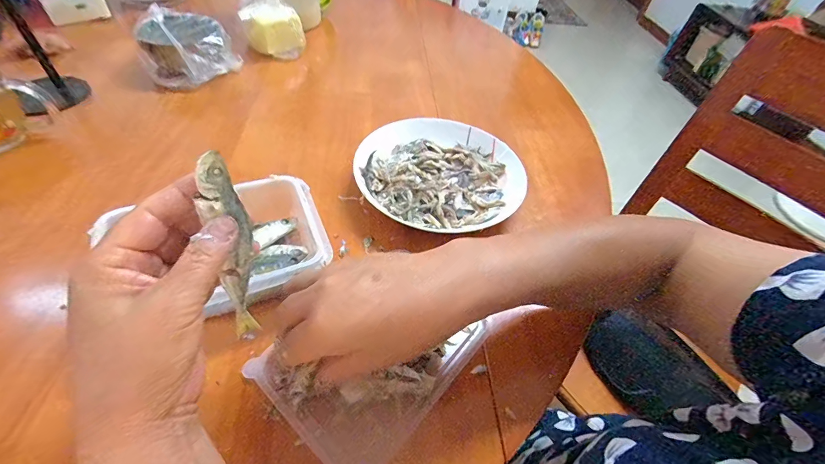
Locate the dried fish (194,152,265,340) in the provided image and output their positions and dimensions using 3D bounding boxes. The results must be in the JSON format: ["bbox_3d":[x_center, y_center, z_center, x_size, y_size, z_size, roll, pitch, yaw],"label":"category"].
[{"bbox_3d":[-0.112,0.012,0.226,0.023,0.119,0.009,-4,18,-9],"label":"dried fish"}]

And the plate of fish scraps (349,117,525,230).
[{"bbox_3d":[0.032,-0.072,0.450,0.196,0.042,0.185,3,51,-3],"label":"plate of fish scraps"}]

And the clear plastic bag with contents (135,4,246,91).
[{"bbox_3d":[-0.356,-0.292,0.577,0.125,0.075,0.141,-21,55,-22],"label":"clear plastic bag with contents"}]

